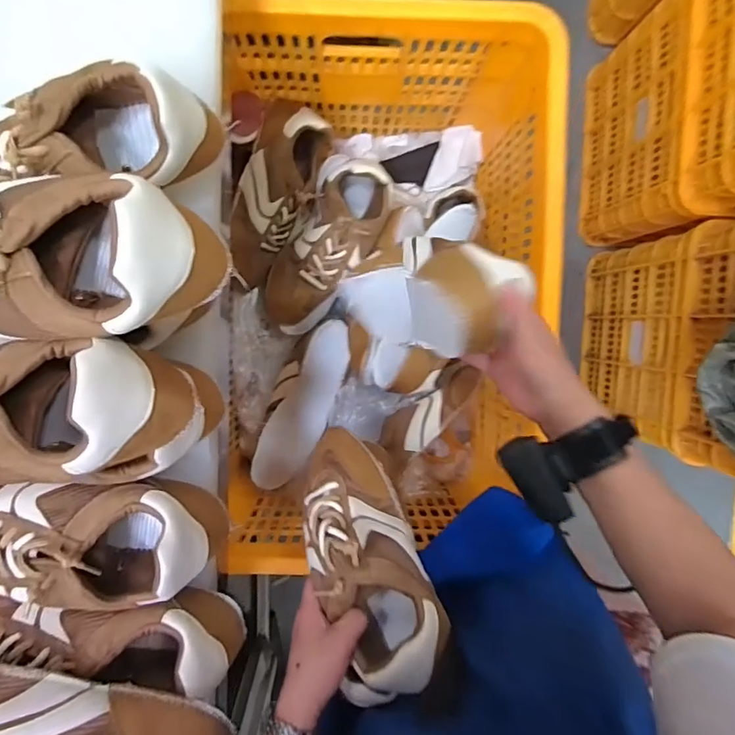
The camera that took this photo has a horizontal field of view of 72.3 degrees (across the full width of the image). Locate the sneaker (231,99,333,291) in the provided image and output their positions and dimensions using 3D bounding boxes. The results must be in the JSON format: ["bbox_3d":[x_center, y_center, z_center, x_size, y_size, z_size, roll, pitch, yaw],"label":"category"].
[{"bbox_3d":[-0.130,-0.234,0.703,0.092,0.084,0.249,20,95,-5],"label":"sneaker"}]

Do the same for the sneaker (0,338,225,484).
[{"bbox_3d":[-0.236,0.040,0.333,0.234,0.108,0.109,-3,96,-3],"label":"sneaker"}]

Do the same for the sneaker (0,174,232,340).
[{"bbox_3d":[-0.226,-0.067,0.323,0.257,0.076,0.102,0,96,11],"label":"sneaker"}]

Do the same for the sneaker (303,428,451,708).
[{"bbox_3d":[-0.005,0.172,0.480,0.099,0.080,0.241,-20,59,-1],"label":"sneaker"}]

